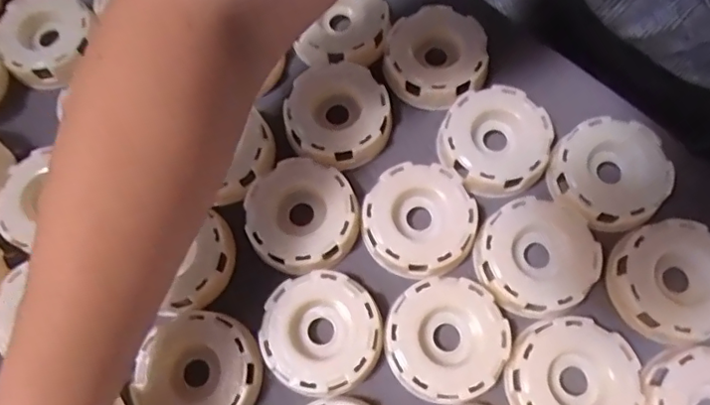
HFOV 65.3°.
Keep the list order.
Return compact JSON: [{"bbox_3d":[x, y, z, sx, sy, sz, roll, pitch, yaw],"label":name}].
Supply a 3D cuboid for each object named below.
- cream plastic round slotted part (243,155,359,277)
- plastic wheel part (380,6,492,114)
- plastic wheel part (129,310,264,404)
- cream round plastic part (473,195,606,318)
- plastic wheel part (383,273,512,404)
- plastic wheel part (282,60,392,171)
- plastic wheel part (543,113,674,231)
[{"bbox_3d":[-0.031,0.008,0.328,0.064,0.019,0.065,-1,72,2],"label":"cream plastic round slotted part"},{"bbox_3d":[0.051,-0.094,0.357,0.063,0.020,0.065,-1,72,2],"label":"plastic wheel part"},{"bbox_3d":[-0.085,0.093,0.303,0.066,0.021,0.062,-1,72,2],"label":"plastic wheel part"},{"bbox_3d":[0.101,0.030,0.311,0.063,0.012,0.063,-1,72,2],"label":"cream round plastic part"},{"bbox_3d":[0.049,0.074,0.301,0.063,0.016,0.062,-25,72,-6],"label":"plastic wheel part"},{"bbox_3d":[-0.012,-0.056,0.347,0.063,0.018,0.064,-1,72,2],"label":"plastic wheel part"},{"bbox_3d":[0.149,-0.018,0.326,0.067,0.013,0.063,-43,75,-11],"label":"plastic wheel part"}]

